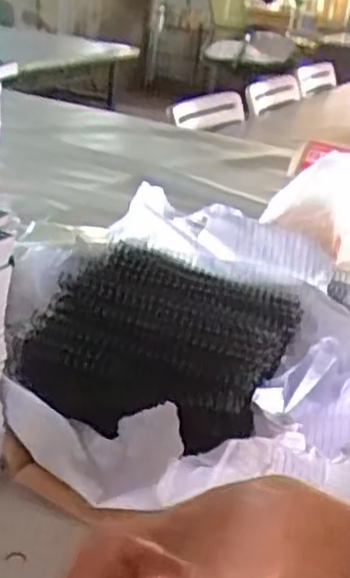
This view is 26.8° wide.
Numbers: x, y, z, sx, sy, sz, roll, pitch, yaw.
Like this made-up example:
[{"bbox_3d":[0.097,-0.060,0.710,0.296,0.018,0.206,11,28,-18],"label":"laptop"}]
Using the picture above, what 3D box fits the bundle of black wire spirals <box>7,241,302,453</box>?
[{"bbox_3d":[-0.002,0.030,0.561,0.168,0.074,0.194,15,26,17],"label":"bundle of black wire spirals"}]

